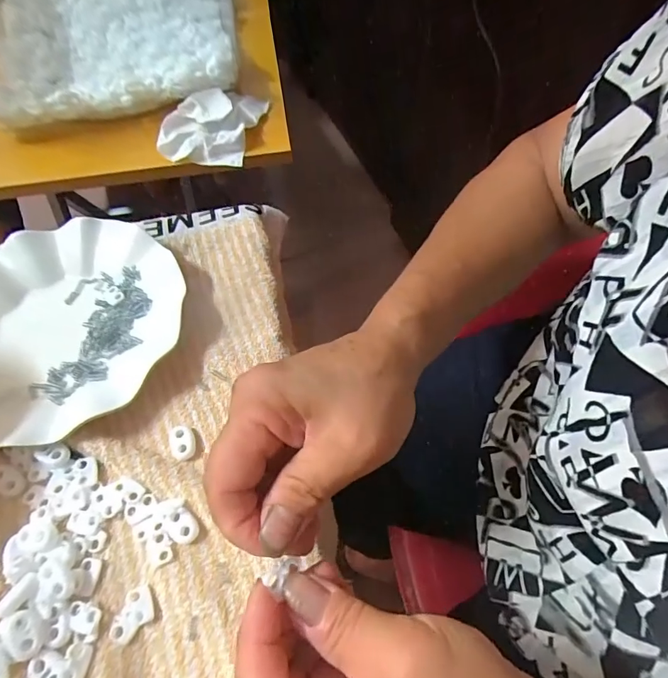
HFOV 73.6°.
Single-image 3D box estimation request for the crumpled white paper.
[{"bbox_3d":[-0.126,-0.224,0.458,0.092,0.037,0.111,8,59,10],"label":"crumpled white paper"}]

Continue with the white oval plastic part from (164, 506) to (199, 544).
[{"bbox_3d":[-0.087,0.107,0.256,0.023,0.004,0.015,36,64,19],"label":"white oval plastic part"}]

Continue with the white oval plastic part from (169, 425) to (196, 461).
[{"bbox_3d":[-0.096,0.066,0.284,0.015,0.006,0.023,-18,60,-12],"label":"white oval plastic part"}]

